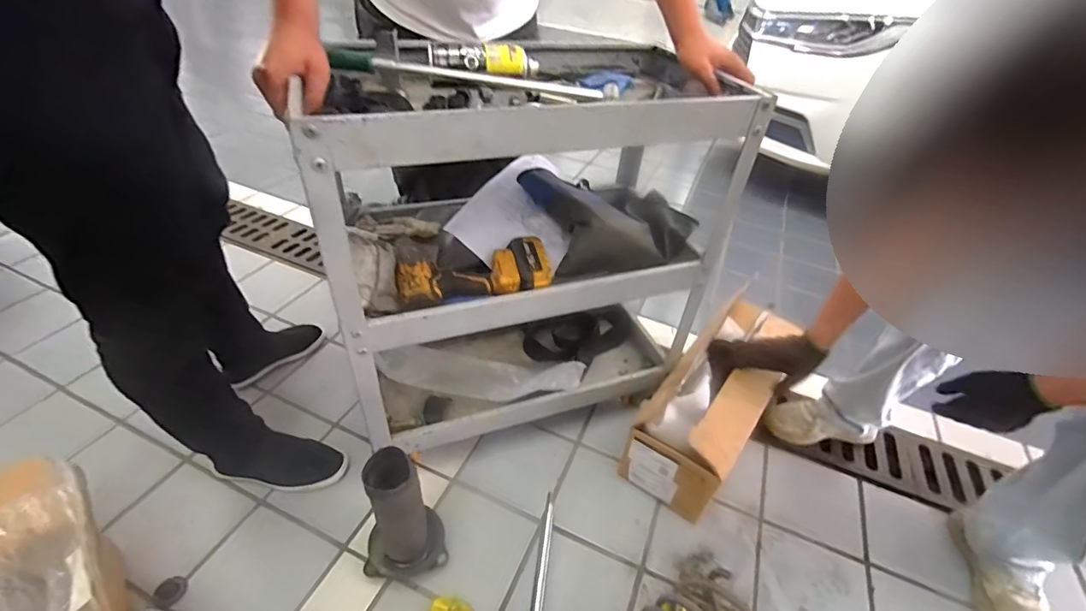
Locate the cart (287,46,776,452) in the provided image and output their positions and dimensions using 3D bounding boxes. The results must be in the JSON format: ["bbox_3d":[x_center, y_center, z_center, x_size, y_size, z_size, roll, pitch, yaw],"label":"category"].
[{"bbox_3d":[-0.038,-0.102,0.962,0.690,0.683,0.381,-12,42,-18],"label":"cart"}]

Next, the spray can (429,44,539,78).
[{"bbox_3d":[-0.096,-0.412,0.807,0.182,0.042,0.037,-4,41,-10],"label":"spray can"}]

